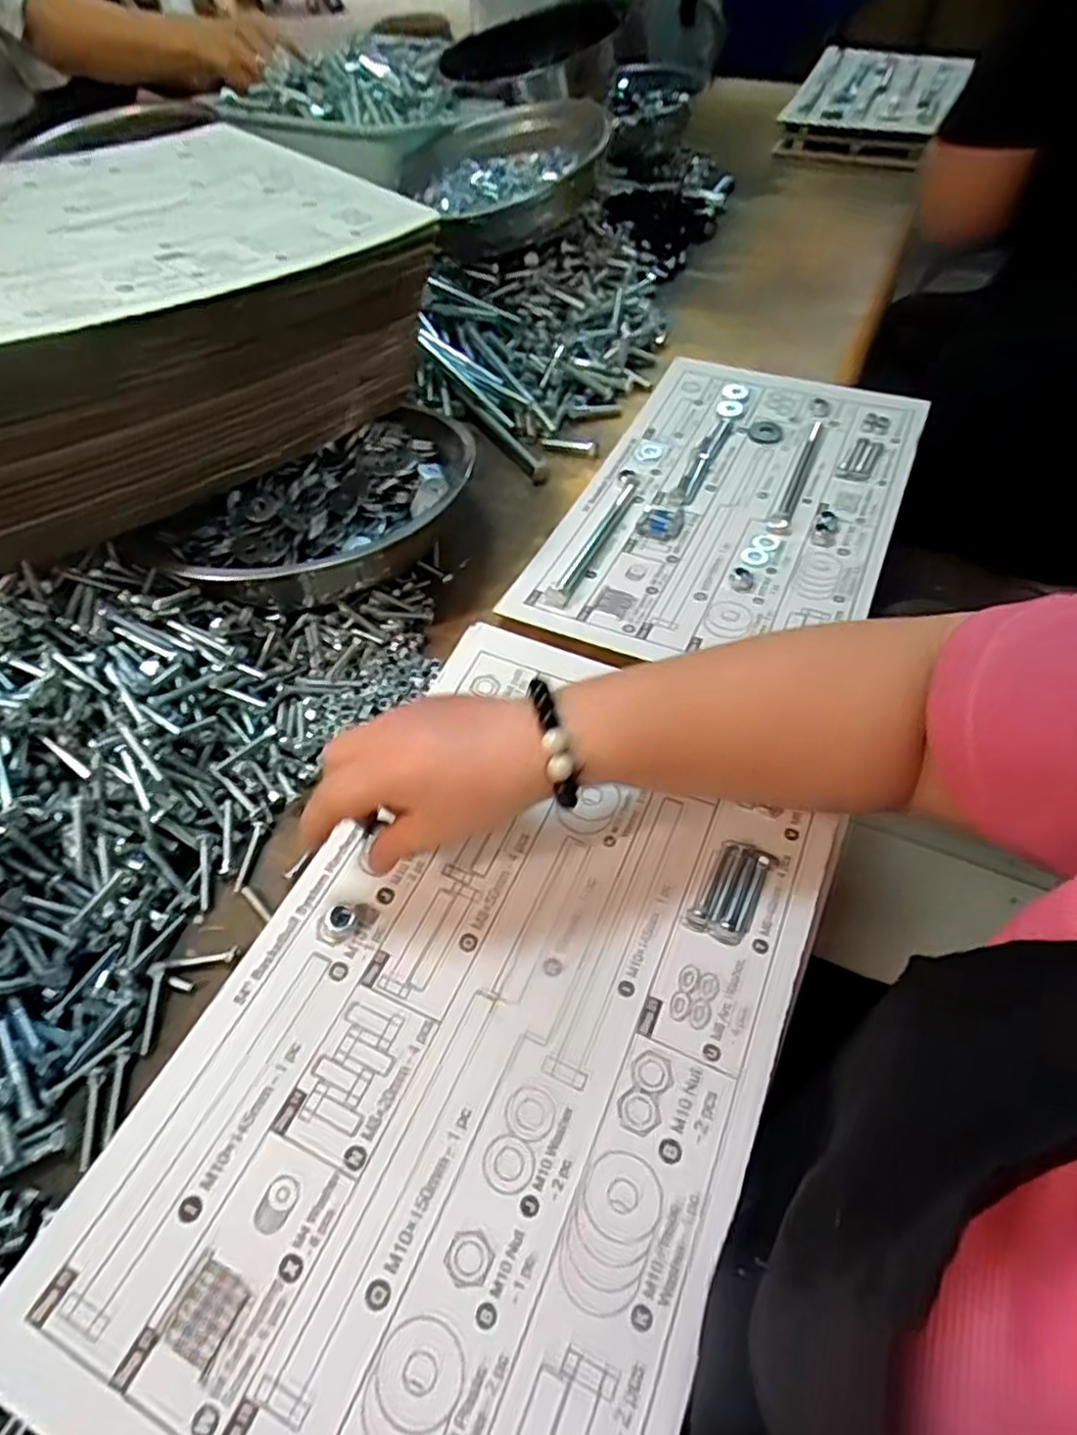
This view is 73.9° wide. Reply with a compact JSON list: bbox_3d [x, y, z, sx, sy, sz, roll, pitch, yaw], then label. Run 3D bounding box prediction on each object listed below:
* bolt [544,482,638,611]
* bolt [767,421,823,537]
[{"bbox_3d":[0.043,-0.140,0.555,0.019,0.015,0.168,18,57,13],"label":"bolt"},{"bbox_3d":[0.218,-0.201,0.596,0.017,0.012,0.158,21,57,15],"label":"bolt"}]

